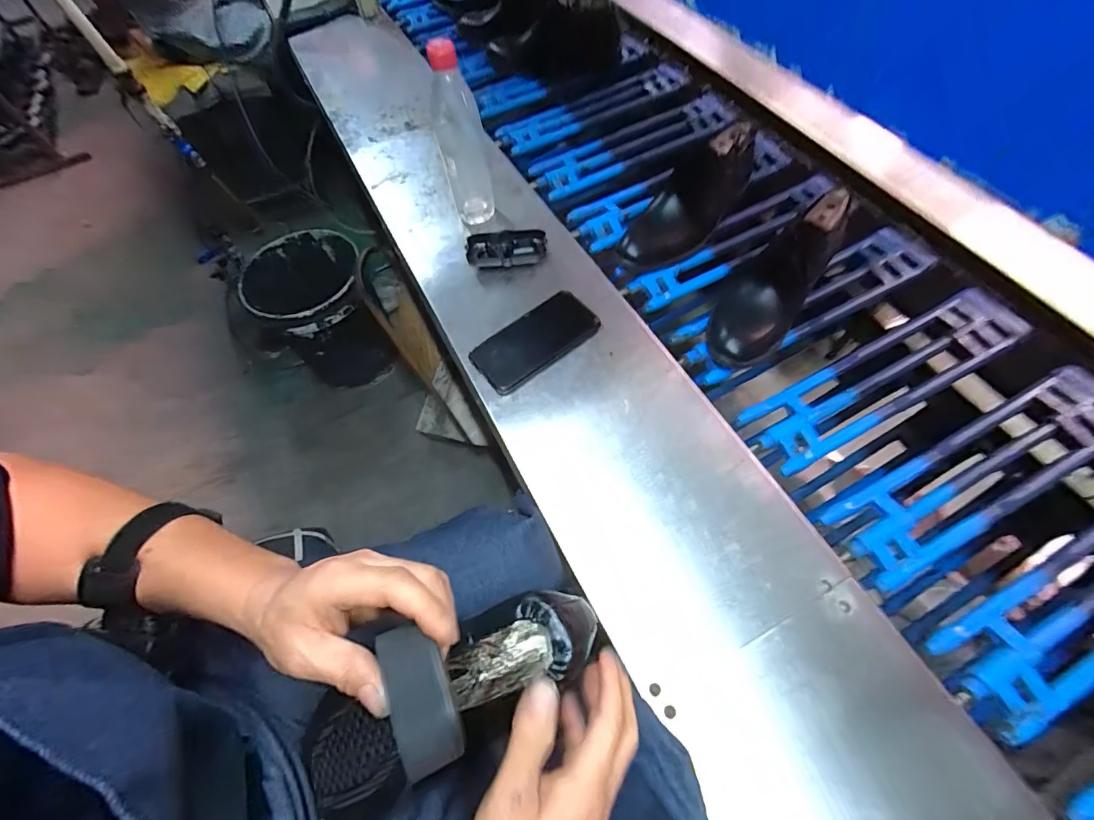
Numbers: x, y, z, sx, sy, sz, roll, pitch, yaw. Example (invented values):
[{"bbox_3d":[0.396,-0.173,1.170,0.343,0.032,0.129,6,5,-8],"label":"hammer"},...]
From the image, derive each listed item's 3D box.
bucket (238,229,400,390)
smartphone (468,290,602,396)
[{"bbox_3d":[-0.631,-0.255,1.340,0.271,0.364,0.313,-32,63,-11],"label":"bucket"},{"bbox_3d":[-0.014,-0.088,0.586,0.160,0.007,0.080,-35,68,-15],"label":"smartphone"}]

